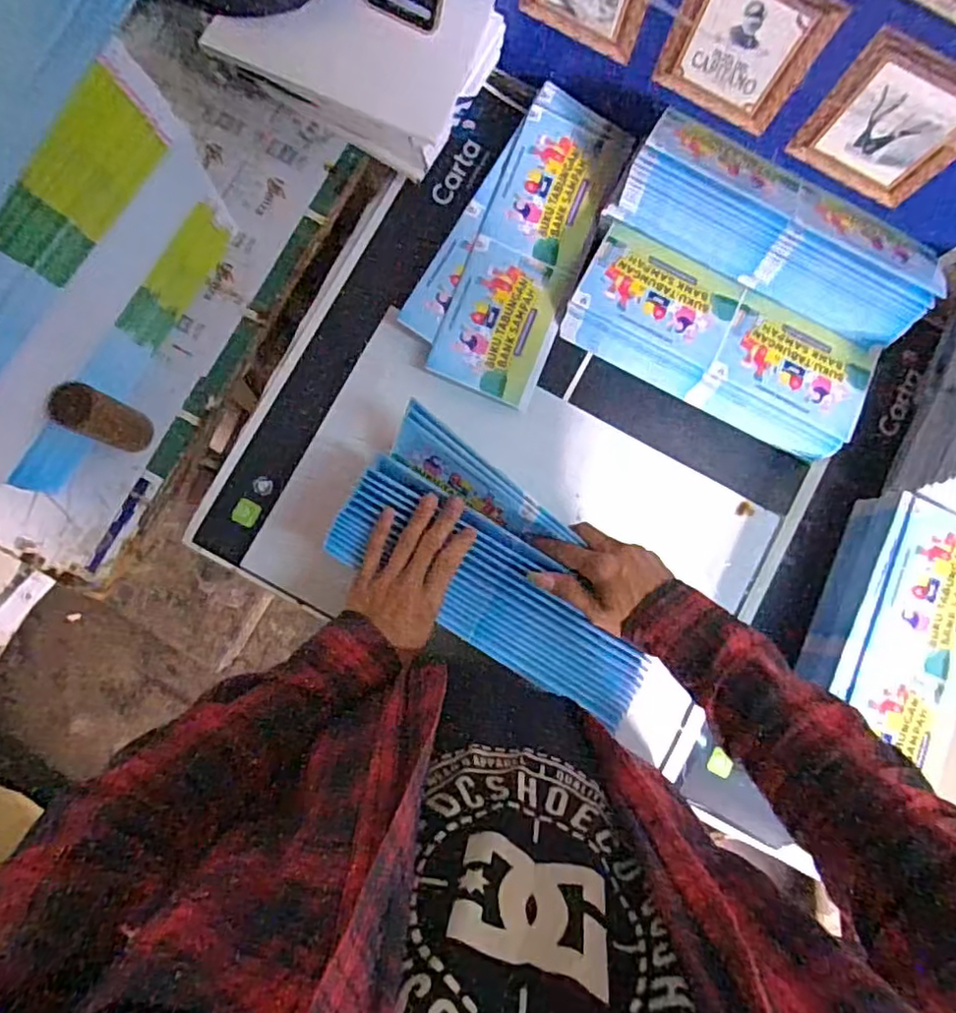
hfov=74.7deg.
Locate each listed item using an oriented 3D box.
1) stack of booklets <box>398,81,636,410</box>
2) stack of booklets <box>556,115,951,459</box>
[{"bbox_3d":[0.050,-0.285,0.673,0.147,0.023,0.339,27,84,1],"label":"stack of booklets"},{"bbox_3d":[0.273,-0.227,0.622,0.303,0.098,0.237,28,84,1],"label":"stack of booklets"}]

